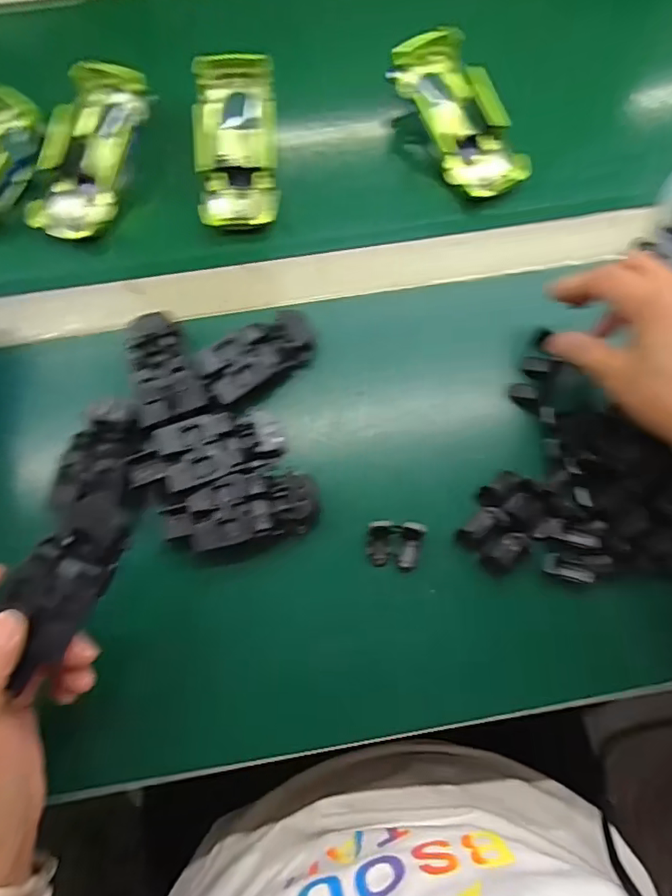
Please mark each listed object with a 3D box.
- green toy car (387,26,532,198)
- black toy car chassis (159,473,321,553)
[{"bbox_3d":[0.098,-0.267,0.426,0.061,0.032,0.141,-31,90,-8],"label":"green toy car"},{"bbox_3d":[-0.061,0.040,0.338,0.098,0.015,0.041,-10,75,-3],"label":"black toy car chassis"}]

